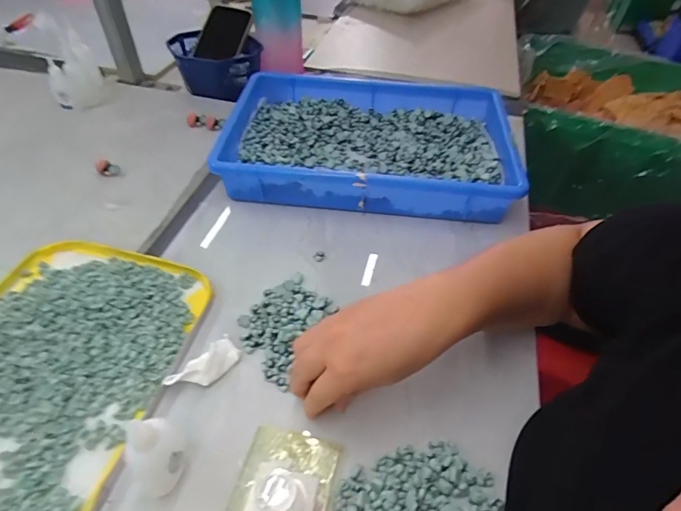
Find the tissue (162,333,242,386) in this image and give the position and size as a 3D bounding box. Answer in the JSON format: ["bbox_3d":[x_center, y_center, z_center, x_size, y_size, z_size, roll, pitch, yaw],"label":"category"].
[{"bbox_3d":[-0.118,0.096,0.367,0.063,0.015,0.026,-35,58,-30],"label":"tissue"}]

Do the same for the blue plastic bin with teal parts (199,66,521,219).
[{"bbox_3d":[0.034,-0.151,0.571,0.358,0.068,0.238,6,47,2],"label":"blue plastic bin with teal parts"}]

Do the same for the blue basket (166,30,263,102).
[{"bbox_3d":[-0.209,-0.317,0.706,0.160,0.063,0.098,11,48,7],"label":"blue basket"}]

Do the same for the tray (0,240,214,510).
[{"bbox_3d":[-0.254,0.097,0.359,0.201,0.023,0.270,11,48,7],"label":"tray"}]

